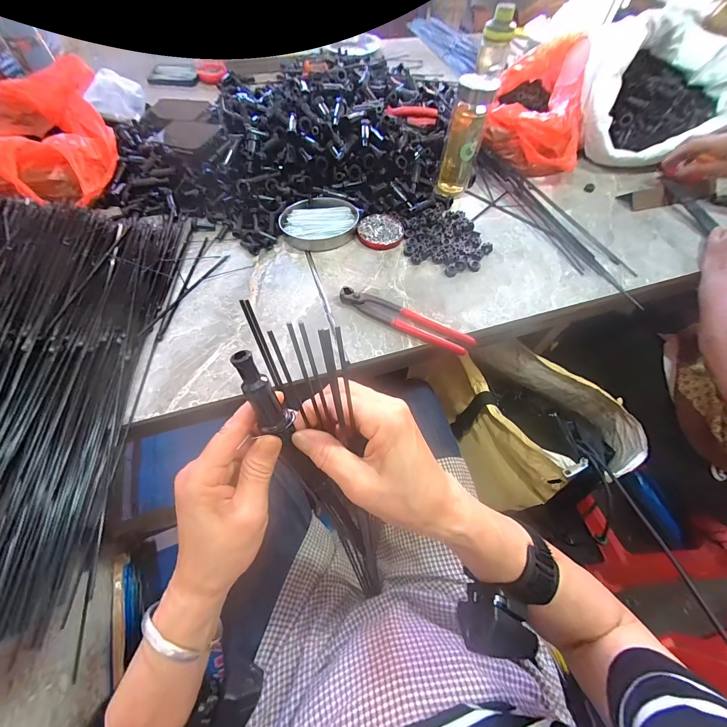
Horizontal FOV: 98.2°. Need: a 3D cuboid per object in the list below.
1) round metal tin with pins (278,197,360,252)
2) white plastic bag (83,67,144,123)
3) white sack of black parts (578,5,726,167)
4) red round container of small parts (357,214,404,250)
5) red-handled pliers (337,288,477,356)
[{"bbox_3d":[-0.076,-0.249,0.559,0.134,0.022,0.109,-14,63,-11],"label":"round metal tin with pins"},{"bbox_3d":[-0.552,-0.593,0.693,0.101,0.064,0.072,9,60,3],"label":"white plastic bag"},{"bbox_3d":[0.675,-0.629,0.725,0.335,0.186,0.424,41,67,18],"label":"white sack of black parts"},{"bbox_3d":[0.031,-0.237,0.565,0.082,0.011,0.077,1,61,-2],"label":"red round container of small parts"},{"bbox_3d":[0.060,-0.066,0.463,0.202,0.020,0.036,25,63,10],"label":"red-handled pliers"}]

